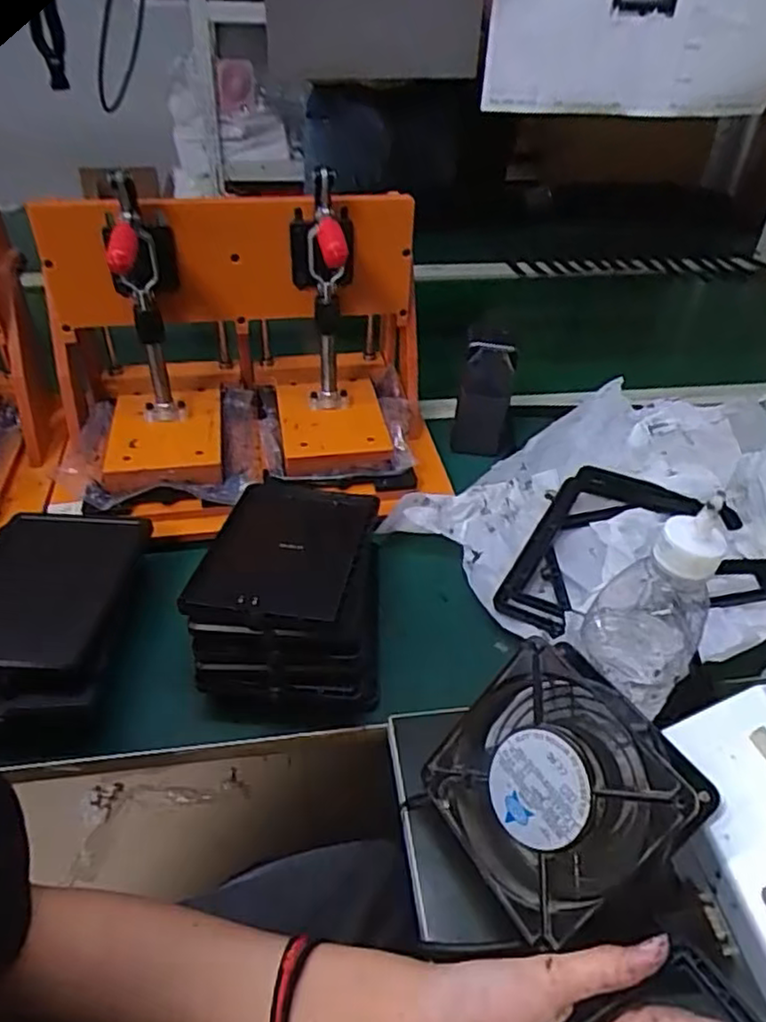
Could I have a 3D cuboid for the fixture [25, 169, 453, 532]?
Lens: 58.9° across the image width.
[{"bbox_3d":[-0.124,-0.143,0.634,0.363,0.250,0.234,-9,41,-13],"label":"fixture"}]

